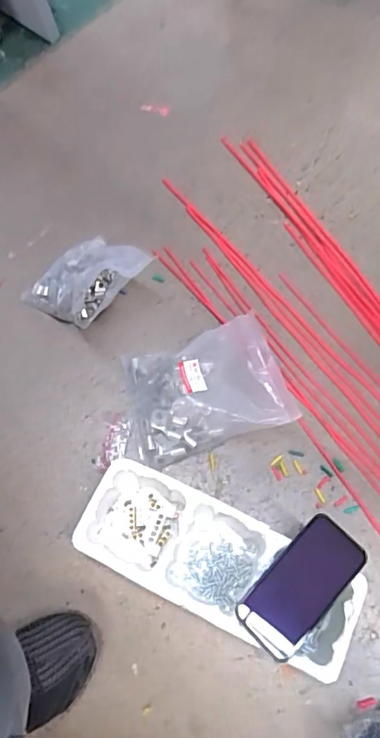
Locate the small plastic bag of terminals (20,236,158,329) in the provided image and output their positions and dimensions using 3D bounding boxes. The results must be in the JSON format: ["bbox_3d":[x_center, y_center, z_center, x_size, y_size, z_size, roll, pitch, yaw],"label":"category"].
[{"bbox_3d":[-0.169,-0.146,0.784,0.191,0.099,0.131,-32,70,-11],"label":"small plastic bag of terminals"}]

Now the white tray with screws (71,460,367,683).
[{"bbox_3d":[0.033,0.242,0.626,0.339,0.084,0.129,24,70,11],"label":"white tray with screws"}]

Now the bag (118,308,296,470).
[{"bbox_3d":[0.016,0.030,0.722,0.220,0.074,0.179,-17,68,-6],"label":"bag"}]

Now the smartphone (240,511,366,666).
[{"bbox_3d":[0.130,0.248,0.572,0.155,0.009,0.076,-44,76,-8],"label":"smartphone"}]

